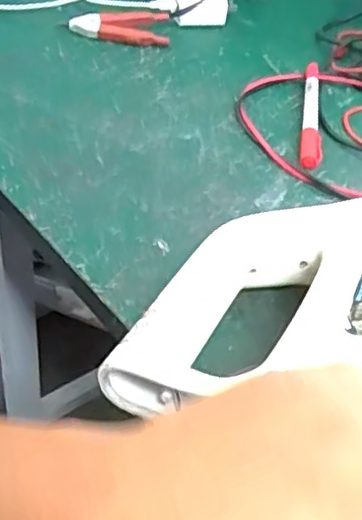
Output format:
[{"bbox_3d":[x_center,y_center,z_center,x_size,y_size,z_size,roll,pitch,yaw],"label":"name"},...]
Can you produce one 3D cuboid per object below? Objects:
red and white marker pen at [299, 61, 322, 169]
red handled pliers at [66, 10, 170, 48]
[{"bbox_3d":[0.103,-0.114,0.509,0.016,0.016,0.138,11,43,3],"label":"red and white marker pen"},{"bbox_3d":[-0.056,-0.213,0.591,0.087,0.012,0.052,2,44,-6],"label":"red handled pliers"}]

